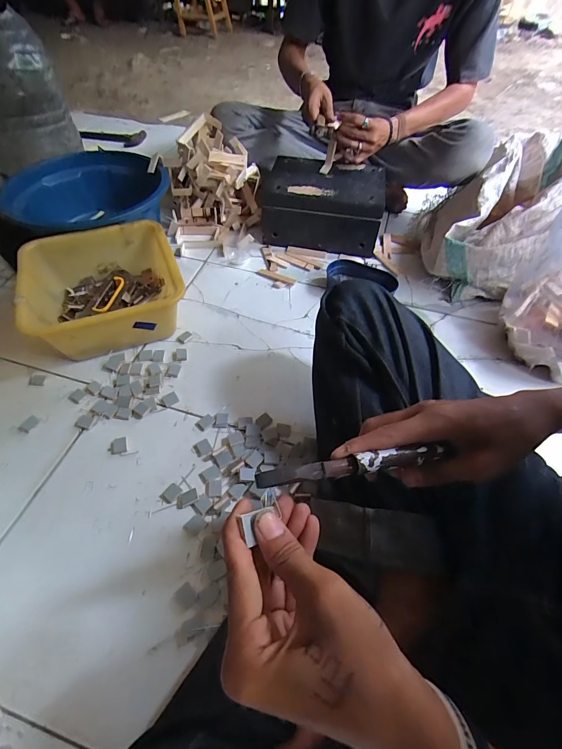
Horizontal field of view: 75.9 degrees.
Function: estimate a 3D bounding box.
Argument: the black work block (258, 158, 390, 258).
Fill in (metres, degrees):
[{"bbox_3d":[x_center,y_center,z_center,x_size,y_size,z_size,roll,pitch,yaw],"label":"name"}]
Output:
[{"bbox_3d":[0.106,-0.426,0.909,0.273,0.142,0.204,8,53,5],"label":"black work block"}]

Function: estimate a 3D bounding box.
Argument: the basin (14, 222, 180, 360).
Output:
[{"bbox_3d":[-0.331,-0.157,0.688,0.258,0.122,0.245,-18,55,-15],"label":"basin"}]

